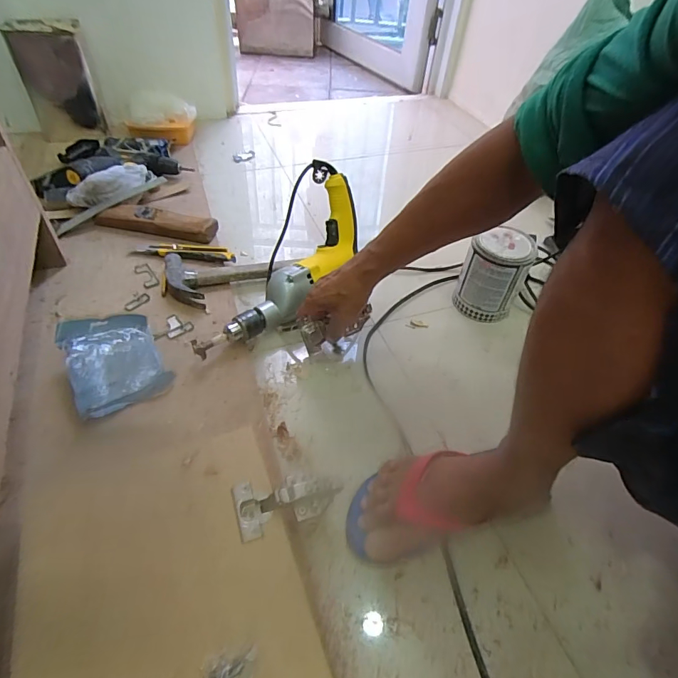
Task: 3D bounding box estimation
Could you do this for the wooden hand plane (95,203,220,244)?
[{"bbox_3d":[-0.358,-0.228,0.840,0.233,0.030,0.043,9,48,2],"label":"wooden hand plane"}]

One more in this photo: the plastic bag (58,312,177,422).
[{"bbox_3d":[-0.311,0.031,0.597,0.115,0.051,0.167,-23,54,-24],"label":"plastic bag"}]

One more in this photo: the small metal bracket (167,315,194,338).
[{"bbox_3d":[-0.255,-0.022,0.677,0.040,0.005,0.045,-22,53,-23],"label":"small metal bracket"}]

